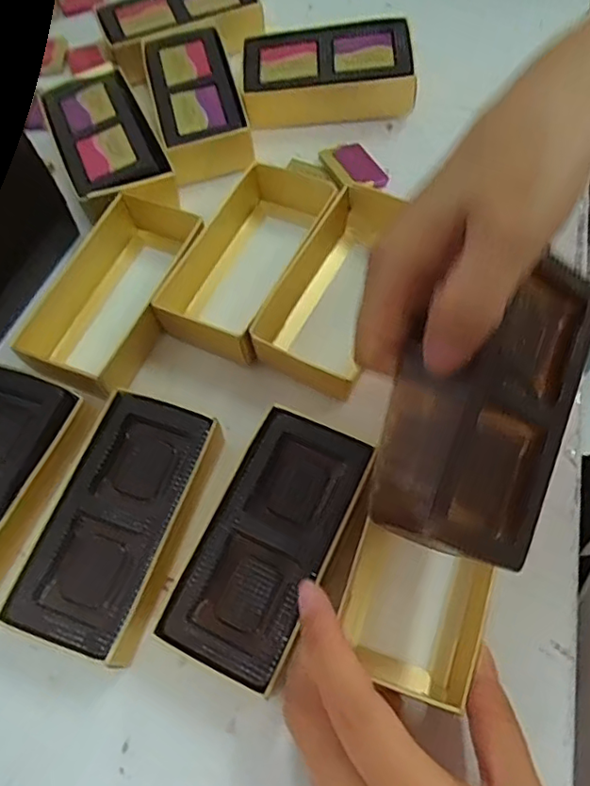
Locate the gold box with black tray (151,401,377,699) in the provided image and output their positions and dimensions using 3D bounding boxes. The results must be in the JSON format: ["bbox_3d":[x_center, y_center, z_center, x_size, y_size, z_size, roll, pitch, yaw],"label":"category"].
[{"bbox_3d":[-0.010,0.068,0.259,0.055,0.034,0.112,23,68,13],"label":"gold box with black tray"}]

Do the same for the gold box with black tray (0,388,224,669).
[{"bbox_3d":[-0.080,0.060,0.268,0.060,0.032,0.112,16,66,10],"label":"gold box with black tray"}]

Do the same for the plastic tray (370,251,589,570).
[{"bbox_3d":[0.067,0.002,0.199,0.066,0.008,0.107,23,82,-7],"label":"plastic tray"}]

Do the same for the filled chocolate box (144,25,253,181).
[{"bbox_3d":[-0.068,-0.199,0.389,0.055,0.030,0.119,-15,65,-4],"label":"filled chocolate box"}]

